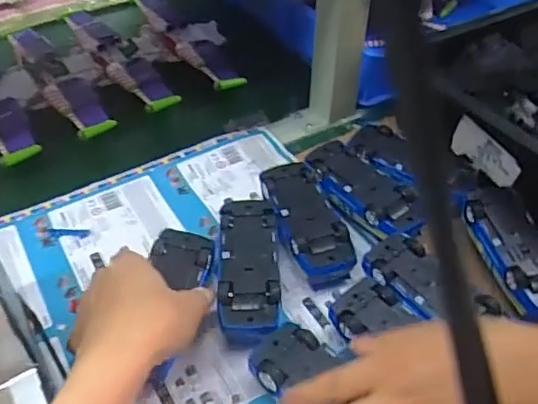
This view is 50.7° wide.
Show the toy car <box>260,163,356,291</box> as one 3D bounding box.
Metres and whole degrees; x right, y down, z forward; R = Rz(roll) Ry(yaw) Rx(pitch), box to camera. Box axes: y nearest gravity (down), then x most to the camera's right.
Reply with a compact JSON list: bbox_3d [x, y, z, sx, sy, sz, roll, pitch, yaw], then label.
[{"bbox_3d":[0.031,0.025,0.528,0.060,0.049,0.131,-14,46,-14],"label":"toy car"}]

